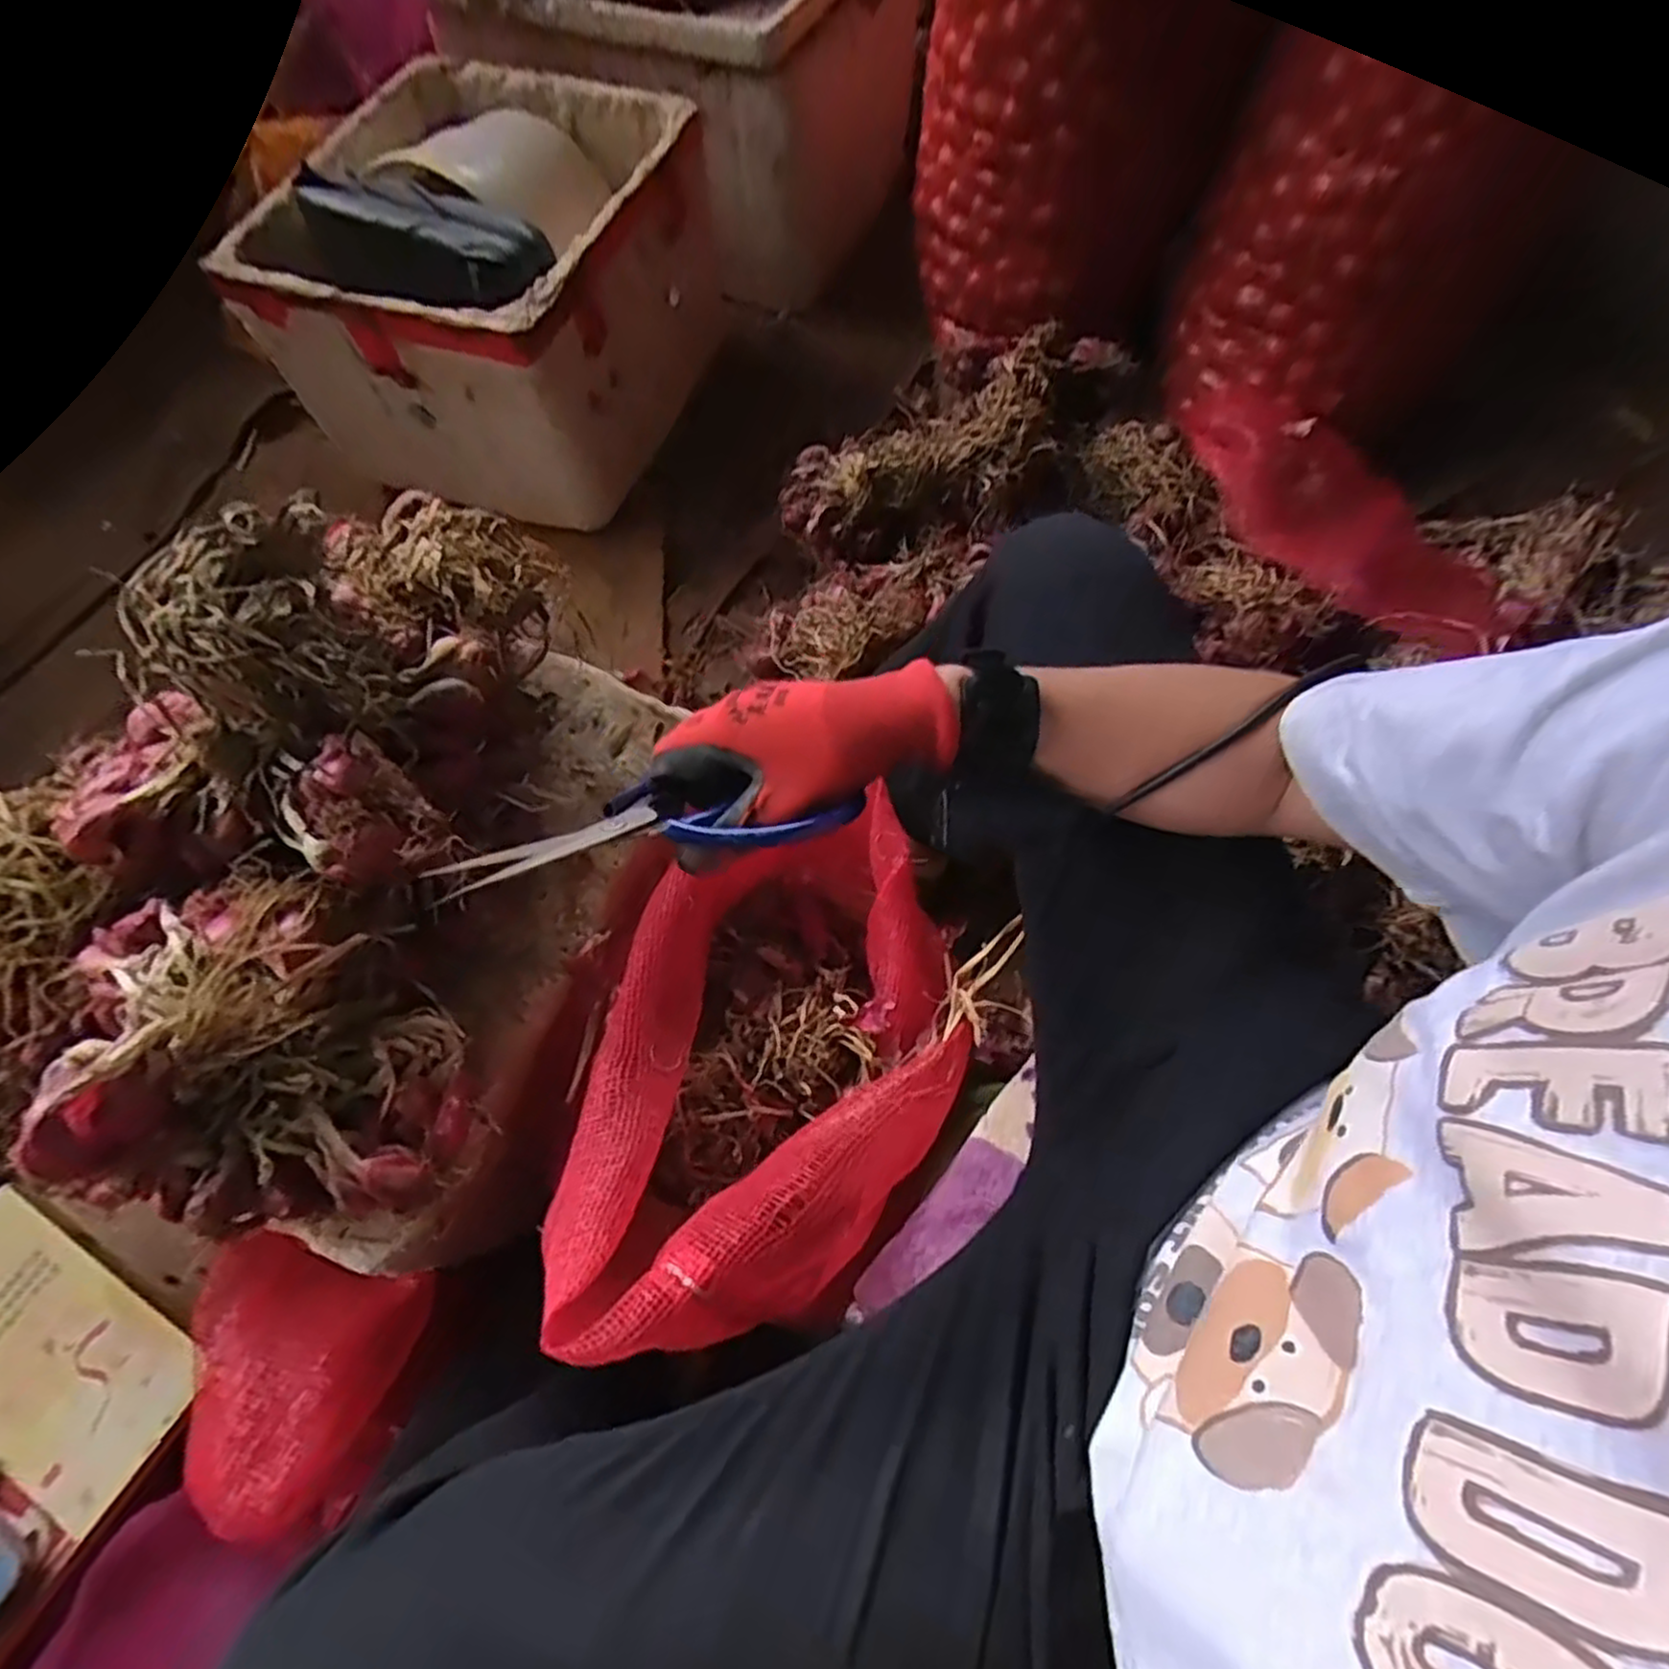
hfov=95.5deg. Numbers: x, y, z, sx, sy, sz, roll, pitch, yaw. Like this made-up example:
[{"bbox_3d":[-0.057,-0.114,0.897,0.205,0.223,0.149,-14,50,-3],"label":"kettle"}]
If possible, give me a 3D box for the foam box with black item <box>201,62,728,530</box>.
[{"bbox_3d":[-0.448,-0.748,1.043,0.434,0.305,0.497,17,70,7],"label":"foam box with black item"}]

